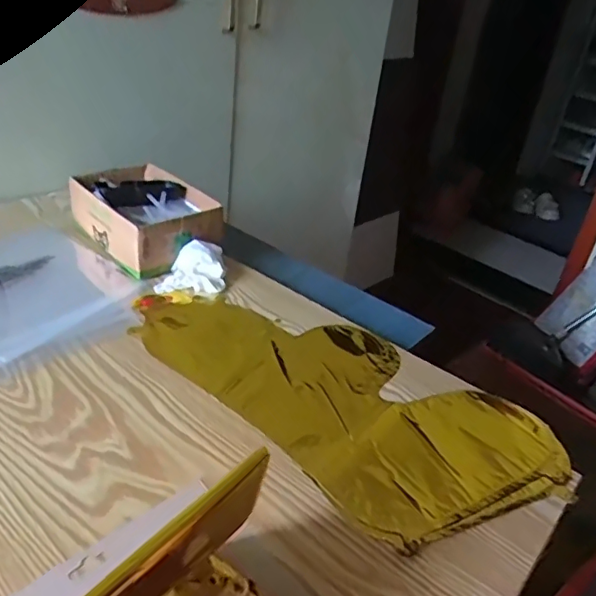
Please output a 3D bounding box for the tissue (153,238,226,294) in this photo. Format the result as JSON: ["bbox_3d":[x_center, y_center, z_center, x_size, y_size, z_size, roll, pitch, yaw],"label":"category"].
[{"bbox_3d":[-0.129,-0.042,0.677,0.079,0.036,0.073,-1,31,-12],"label":"tissue"}]

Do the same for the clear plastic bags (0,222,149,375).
[{"bbox_3d":[-0.330,-0.008,0.620,0.271,0.012,0.274,-20,39,-37],"label":"clear plastic bags"}]

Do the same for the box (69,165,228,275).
[{"bbox_3d":[-0.199,-0.109,0.740,0.137,0.069,0.198,-21,40,-38],"label":"box"}]

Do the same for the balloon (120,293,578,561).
[{"bbox_3d":[0.028,0.076,0.552,0.420,0.012,0.205,30,38,34],"label":"balloon"}]

